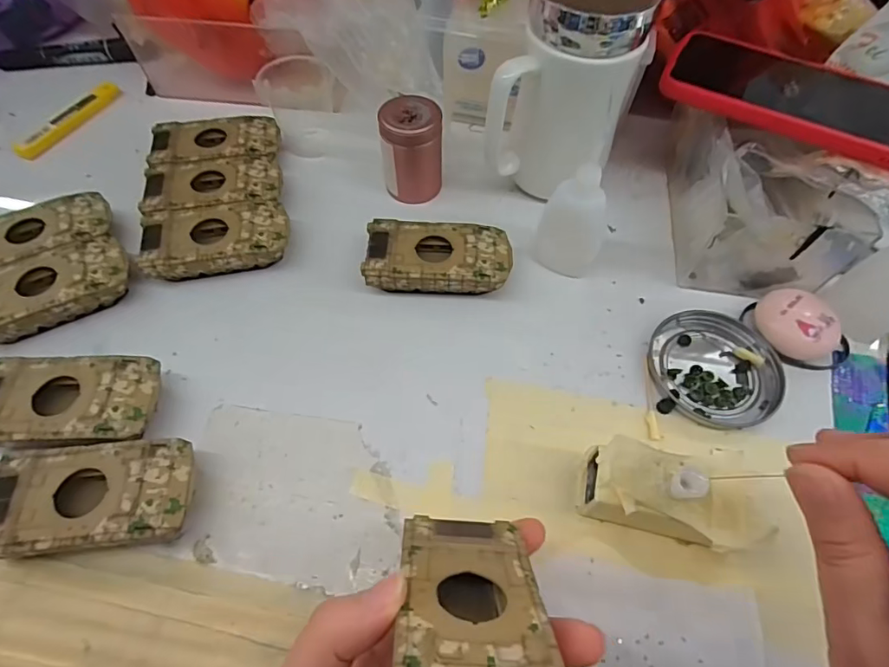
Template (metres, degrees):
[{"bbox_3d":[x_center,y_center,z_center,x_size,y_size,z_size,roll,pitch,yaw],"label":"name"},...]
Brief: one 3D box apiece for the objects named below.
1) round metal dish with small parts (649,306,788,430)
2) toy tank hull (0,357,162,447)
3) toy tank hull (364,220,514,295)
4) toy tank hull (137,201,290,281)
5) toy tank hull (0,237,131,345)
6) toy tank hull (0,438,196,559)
[{"bbox_3d":[0.170,0.020,0.311,0.075,0.013,0.078,0,58,0],"label":"round metal dish with small parts"},{"bbox_3d":[-0.212,0.041,0.281,0.094,0.024,0.052,-1,58,-1],"label":"toy tank hull"},{"bbox_3d":[-0.004,-0.049,0.341,0.096,0.025,0.051,2,58,1],"label":"toy tank hull"},{"bbox_3d":[-0.158,-0.062,0.349,0.094,0.030,0.048,-12,59,-8],"label":"toy tank hull"},{"bbox_3d":[-0.257,-0.027,0.324,0.093,0.026,0.048,-26,62,-16],"label":"toy tank hull"},{"bbox_3d":[-0.179,0.086,0.254,0.094,0.023,0.050,-6,58,-4],"label":"toy tank hull"}]

